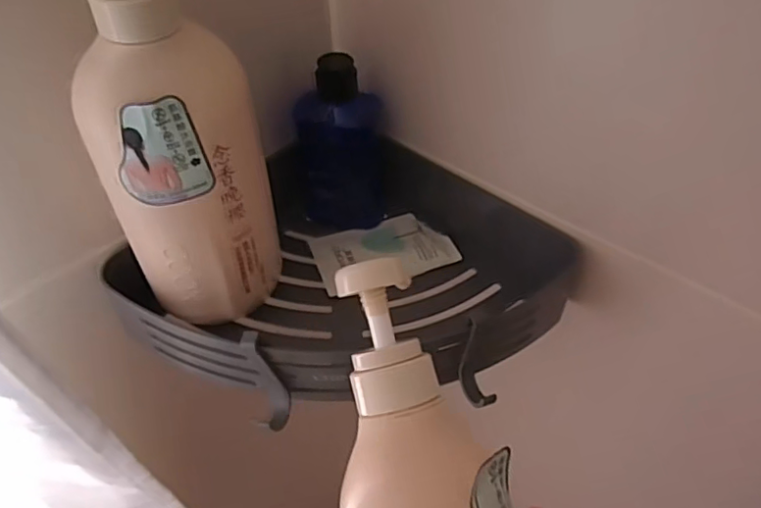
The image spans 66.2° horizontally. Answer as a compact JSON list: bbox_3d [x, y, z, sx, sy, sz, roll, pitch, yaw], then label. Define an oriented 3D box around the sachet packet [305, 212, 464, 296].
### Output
[{"bbox_3d":[0.001,-0.005,0.429,0.098,0.008,0.061,-15,48,-14],"label":"sachet packet"}]

